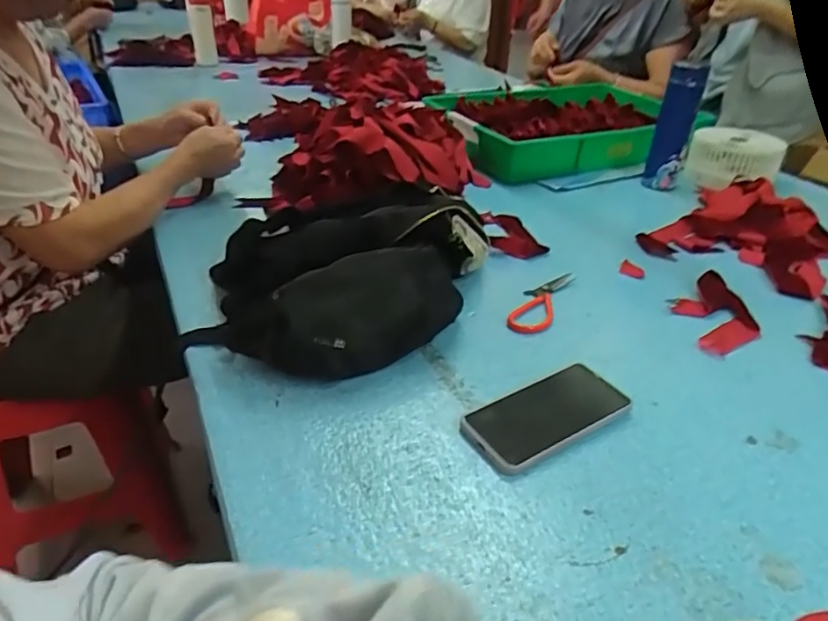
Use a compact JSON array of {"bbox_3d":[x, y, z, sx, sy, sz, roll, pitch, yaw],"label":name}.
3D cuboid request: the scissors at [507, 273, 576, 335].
[{"bbox_3d":[0.165,-0.015,0.745,0.050,0.008,0.160,16,36,21],"label":"scissors"}]

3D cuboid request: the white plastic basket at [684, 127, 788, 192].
[{"bbox_3d":[0.619,-0.297,1.113,0.153,0.088,0.162,21,38,27],"label":"white plastic basket"}]

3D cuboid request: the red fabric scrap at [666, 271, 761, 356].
[{"bbox_3d":[0.383,0.000,0.729,0.096,0.020,0.146,-2,34,-4],"label":"red fabric scrap"}]

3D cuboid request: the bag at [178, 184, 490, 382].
[{"bbox_3d":[-0.068,-0.044,0.688,0.372,0.107,0.252,-10,35,-16],"label":"bag"}]

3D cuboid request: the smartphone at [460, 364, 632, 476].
[{"bbox_3d":[0.130,0.102,0.563,0.166,0.011,0.078,-18,38,-26],"label":"smartphone"}]

